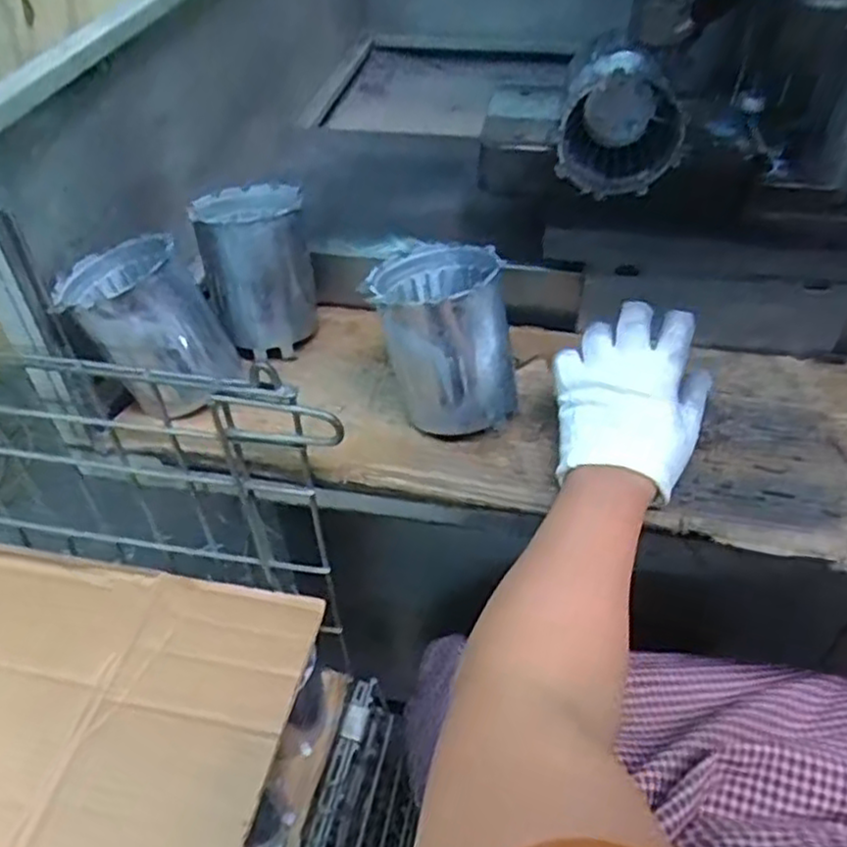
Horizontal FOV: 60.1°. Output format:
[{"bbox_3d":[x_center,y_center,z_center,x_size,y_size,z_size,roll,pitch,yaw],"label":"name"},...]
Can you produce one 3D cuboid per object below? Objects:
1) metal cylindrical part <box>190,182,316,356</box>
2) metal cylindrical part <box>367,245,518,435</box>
[{"bbox_3d":[-0.142,-0.137,0.638,0.090,0.111,0.109,-8,46,-6],"label":"metal cylindrical part"},{"bbox_3d":[0.015,-0.067,0.551,0.100,0.113,0.107,-1,46,1],"label":"metal cylindrical part"}]

